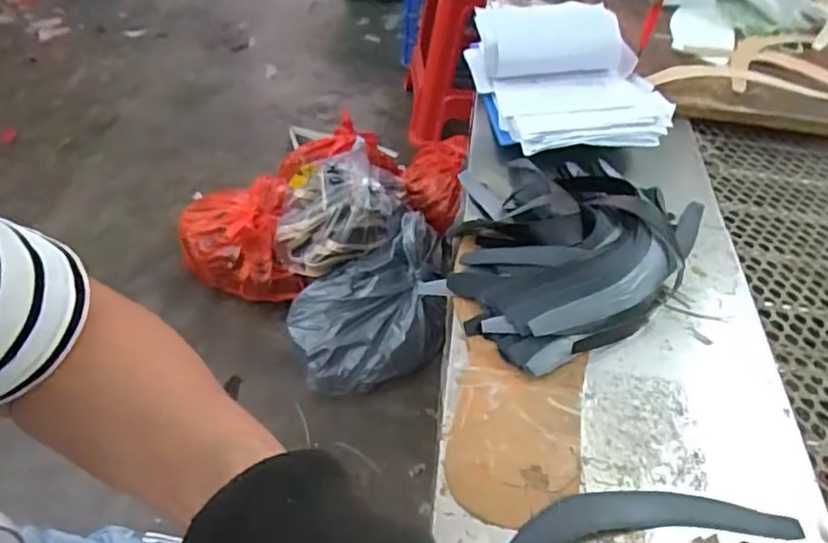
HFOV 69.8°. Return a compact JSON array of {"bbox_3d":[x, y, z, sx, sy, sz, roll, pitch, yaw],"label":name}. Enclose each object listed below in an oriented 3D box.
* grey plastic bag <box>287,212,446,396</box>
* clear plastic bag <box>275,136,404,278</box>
[{"bbox_3d":[-0.070,0.073,1.216,0.356,0.179,0.243,-25,55,-26],"label":"grey plastic bag"},{"bbox_3d":[-0.155,-0.137,1.253,0.268,0.172,0.226,-1,48,-8],"label":"clear plastic bag"}]

